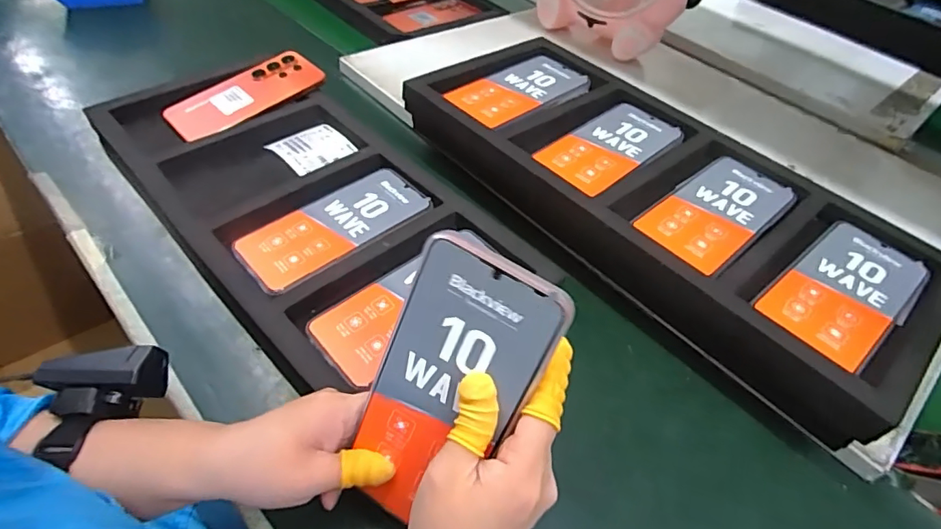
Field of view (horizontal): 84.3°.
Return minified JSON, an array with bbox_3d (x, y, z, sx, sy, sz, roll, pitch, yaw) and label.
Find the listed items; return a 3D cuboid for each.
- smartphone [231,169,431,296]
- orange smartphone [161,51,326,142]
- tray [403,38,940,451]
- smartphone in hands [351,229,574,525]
[{"bbox_3d":[-0.123,-0.035,0.476,0.170,0.012,0.075,-31,59,-31],"label":"smartphone"},{"bbox_3d":[-0.258,-0.195,0.595,0.079,0.007,0.170,42,67,18],"label":"orange smartphone"},{"bbox_3d":[0.169,-0.068,0.504,0.238,0.083,0.487,-33,59,-29],"label":"tray"},{"bbox_3d":[-0.016,0.069,0.276,0.076,0.165,0.008,31,23,13],"label":"smartphone in hands"}]

